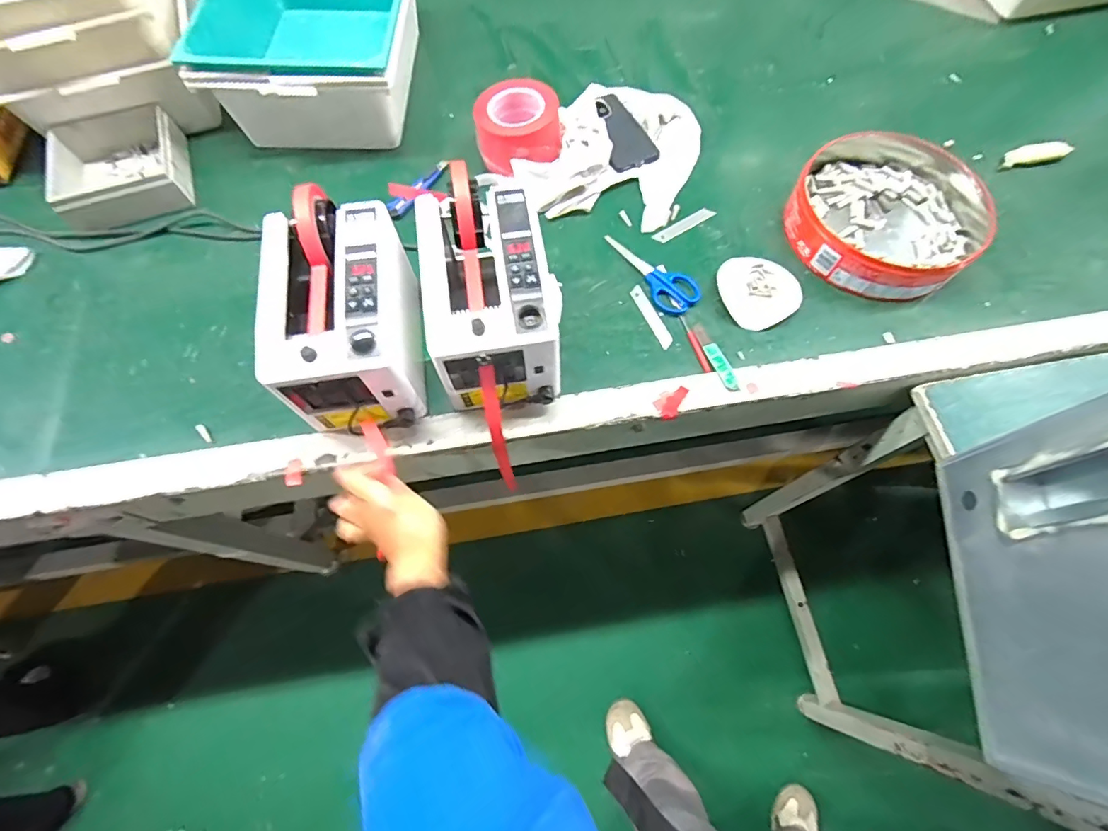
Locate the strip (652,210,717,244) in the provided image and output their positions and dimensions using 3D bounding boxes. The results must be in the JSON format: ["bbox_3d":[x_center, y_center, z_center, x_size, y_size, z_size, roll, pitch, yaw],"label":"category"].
[{"bbox_3d":[0.193,-0.282,0.727,0.099,0.008,0.021,-29,71,-10],"label":"strip"}]

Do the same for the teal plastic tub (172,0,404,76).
[{"bbox_3d":[-0.372,-0.612,0.785,0.299,0.131,0.352,-1,68,0],"label":"teal plastic tub"}]

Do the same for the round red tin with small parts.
[{"bbox_3d":[0.479,-0.293,0.710,0.275,0.052,0.263,-38,73,-13],"label":"round red tin with small parts"}]

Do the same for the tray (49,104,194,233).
[{"bbox_3d":[-0.652,-0.360,0.729,0.186,0.051,0.185,-19,69,-7],"label":"tray"}]

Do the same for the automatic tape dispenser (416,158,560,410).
[{"bbox_3d":[-0.074,-0.136,0.587,0.137,0.162,0.239,-10,69,-3],"label":"automatic tape dispenser"}]

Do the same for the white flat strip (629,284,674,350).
[{"bbox_3d":[0.134,-0.137,0.672,0.023,0.005,0.103,-21,71,-9],"label":"white flat strip"}]

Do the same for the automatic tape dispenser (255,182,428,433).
[{"bbox_3d":[-0.237,-0.115,0.557,0.131,0.137,0.228,-9,69,-3],"label":"automatic tape dispenser"}]

